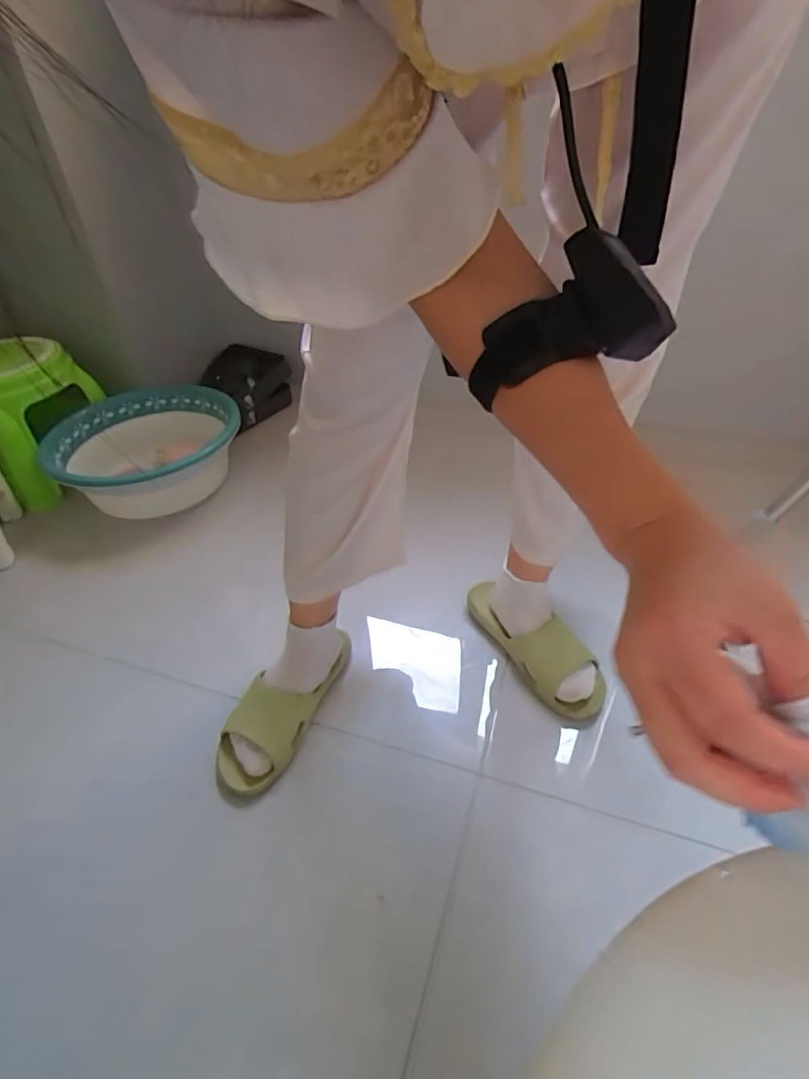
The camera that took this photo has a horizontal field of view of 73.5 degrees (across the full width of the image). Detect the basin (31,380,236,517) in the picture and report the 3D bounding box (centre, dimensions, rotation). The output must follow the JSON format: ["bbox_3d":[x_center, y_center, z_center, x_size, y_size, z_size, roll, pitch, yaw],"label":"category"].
[{"bbox_3d":[-0.563,-0.197,1.195,0.373,0.140,0.342,-2,40,2],"label":"basin"}]

